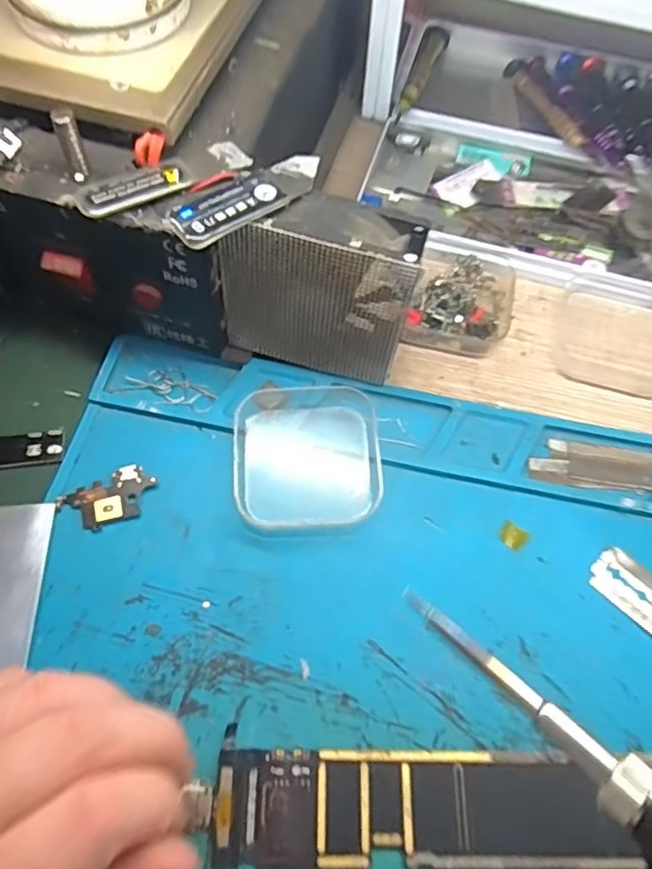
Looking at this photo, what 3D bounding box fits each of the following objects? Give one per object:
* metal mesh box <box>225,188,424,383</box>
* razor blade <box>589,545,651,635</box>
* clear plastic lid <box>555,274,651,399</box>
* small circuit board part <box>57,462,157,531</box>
[{"bbox_3d":[-0.002,-0.062,0.275,0.078,0.082,0.028,13,62,4],"label":"metal mesh box"},{"bbox_3d":[0.132,0.067,0.262,0.043,0.004,0.022,42,68,17],"label":"razor blade"},{"bbox_3d":[0.157,-0.052,0.328,0.067,0.014,0.064,19,63,7],"label":"clear plastic lid"},{"bbox_3d":[-0.093,0.028,0.271,0.039,0.004,0.022,-26,66,-15],"label":"small circuit board part"}]

